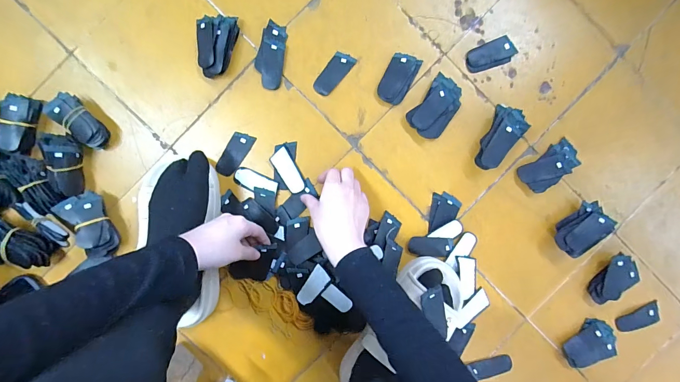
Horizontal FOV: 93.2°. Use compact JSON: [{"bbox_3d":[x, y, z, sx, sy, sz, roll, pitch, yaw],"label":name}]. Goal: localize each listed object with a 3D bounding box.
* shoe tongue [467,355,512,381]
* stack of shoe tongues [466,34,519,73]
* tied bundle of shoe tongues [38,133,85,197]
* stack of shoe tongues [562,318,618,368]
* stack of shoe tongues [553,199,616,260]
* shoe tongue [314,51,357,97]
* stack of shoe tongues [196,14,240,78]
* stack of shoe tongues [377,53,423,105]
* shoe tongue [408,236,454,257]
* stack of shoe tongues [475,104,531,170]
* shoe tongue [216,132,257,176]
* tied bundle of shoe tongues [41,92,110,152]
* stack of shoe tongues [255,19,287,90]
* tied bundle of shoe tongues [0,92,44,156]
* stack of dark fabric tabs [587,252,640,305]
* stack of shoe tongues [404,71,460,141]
[{"bbox_3d":[0.249,0.290,0.528,0.064,0.008,0.031,-16,93,-3],"label":"shoe tongue"},{"bbox_3d":[0.234,-0.211,0.497,0.075,0.007,0.039,-20,93,-3],"label":"stack of shoe tongues"},{"bbox_3d":[-0.400,-0.037,0.463,0.037,0.043,0.085,0,92,-3],"label":"tied bundle of shoe tongues"},{"bbox_3d":[0.407,0.249,0.523,0.085,0.020,0.056,-31,94,-2],"label":"stack of shoe tongues"},{"bbox_3d":[0.377,0.060,0.500,0.088,0.036,0.050,-36,94,-2],"label":"stack of shoe tongues"},{"bbox_3d":[-0.010,-0.180,0.495,0.032,0.006,0.074,39,89,-4],"label":"shoe tongue"},{"bbox_3d":[-0.189,-0.217,0.476,0.057,0.020,0.088,18,91,-4],"label":"stack of shoe tongues"},{"bbox_3d":[0.089,-0.173,0.493,0.044,0.007,0.077,28,90,-4],"label":"stack of shoe tongues"},{"bbox_3d":[0.145,0.089,0.510,0.068,0.008,0.031,2,92,-4],"label":"shoe tongue"},{"bbox_3d":[0.246,-0.079,0.492,0.044,0.033,0.102,27,90,-4],"label":"stack of shoe tongues"},{"bbox_3d":[-0.164,-0.057,0.499,0.033,0.004,0.074,31,90,-4],"label":"shoe tongue"},{"bbox_3d":[-0.379,-0.102,0.472,0.083,0.030,0.043,40,89,-4],"label":"tied bundle of shoe tongues"},{"bbox_3d":[-0.105,-0.205,0.487,0.041,0.005,0.095,9,91,-4],"label":"stack of shoe tongues"},{"bbox_3d":[-0.467,-0.097,0.468,0.045,0.026,0.082,14,91,-4],"label":"tied bundle of shoe tongues"},{"bbox_3d":[0.437,0.143,0.514,0.049,0.022,0.082,39,89,-4],"label":"stack of dark fabric tabs"},{"bbox_3d":[0.151,-0.129,0.493,0.059,0.021,0.098,39,89,-4],"label":"stack of shoe tongues"}]

